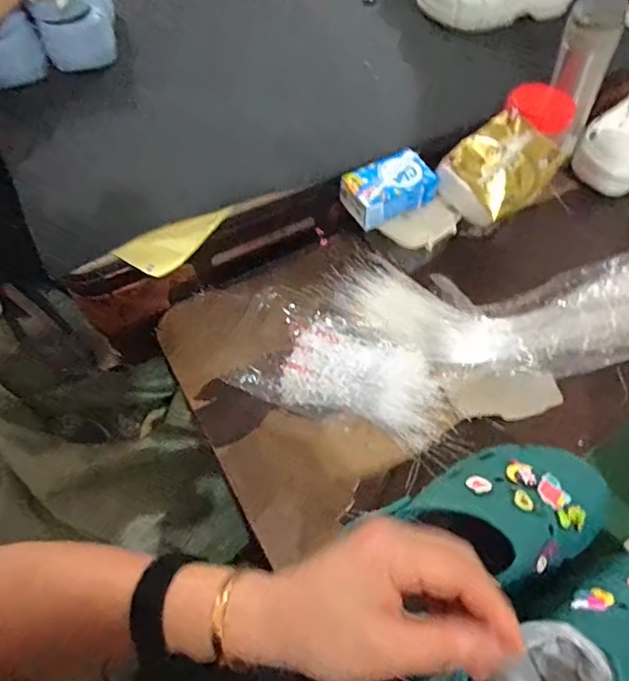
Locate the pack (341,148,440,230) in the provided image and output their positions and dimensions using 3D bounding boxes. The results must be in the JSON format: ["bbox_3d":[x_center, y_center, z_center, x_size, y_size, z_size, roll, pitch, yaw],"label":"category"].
[{"bbox_3d":[0.093,-0.193,0.647,0.110,0.042,0.068,-25,61,-16],"label":"pack"}]

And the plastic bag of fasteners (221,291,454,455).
[{"bbox_3d":[0.034,0.034,0.574,0.244,0.031,0.127,21,59,12],"label":"plastic bag of fasteners"}]

